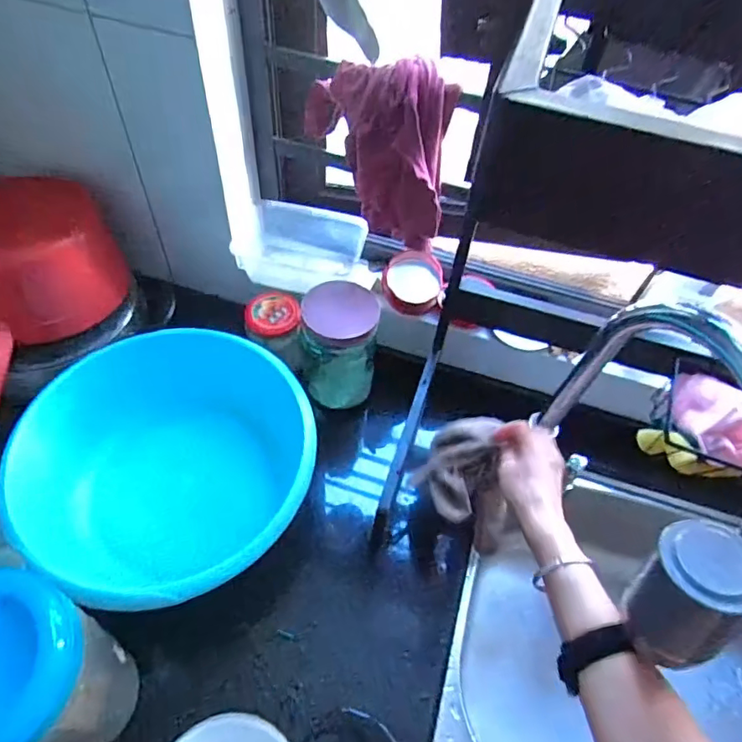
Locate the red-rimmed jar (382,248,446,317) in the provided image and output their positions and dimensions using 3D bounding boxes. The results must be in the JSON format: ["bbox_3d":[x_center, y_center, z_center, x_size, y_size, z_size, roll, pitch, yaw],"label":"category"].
[{"bbox_3d":[0.056,-0.118,0.688,0.077,0.047,0.074,2,54,-3],"label":"red-rimmed jar"}]

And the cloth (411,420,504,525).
[{"bbox_3d":[0.099,0.106,0.587,0.077,0.050,0.118,27,57,14],"label":"cloth"}]

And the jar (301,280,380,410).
[{"bbox_3d":[-0.041,-0.029,0.681,0.087,0.157,0.077,-3,55,-7],"label":"jar"}]

